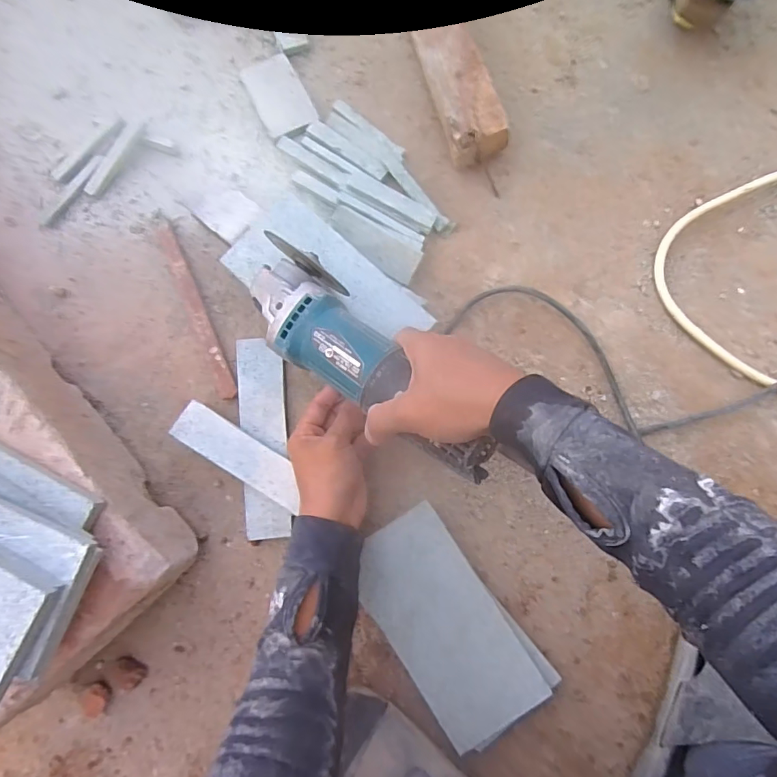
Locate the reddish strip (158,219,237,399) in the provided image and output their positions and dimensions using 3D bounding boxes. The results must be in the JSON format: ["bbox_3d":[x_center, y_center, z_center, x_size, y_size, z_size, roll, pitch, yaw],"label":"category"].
[{"bbox_3d":[-0.205,-0.087,0.510,0.019,0.010,0.212,-24,81,-1],"label":"reddish strip"}]

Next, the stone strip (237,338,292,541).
[{"bbox_3d":[-0.125,0.048,0.484,0.045,0.017,0.198,-6,81,2],"label":"stone strip"}]

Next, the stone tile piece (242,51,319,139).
[{"bbox_3d":[-0.126,-0.333,0.544,0.056,0.015,0.109,-25,81,-1],"label":"stone tile piece"}]

